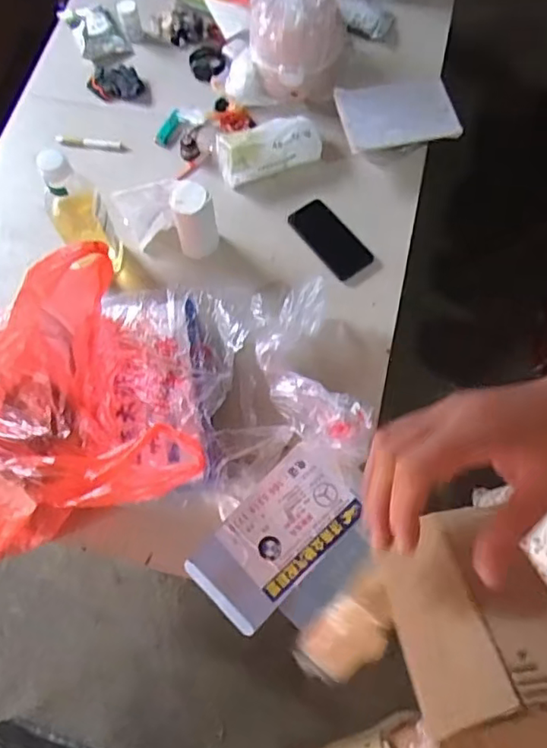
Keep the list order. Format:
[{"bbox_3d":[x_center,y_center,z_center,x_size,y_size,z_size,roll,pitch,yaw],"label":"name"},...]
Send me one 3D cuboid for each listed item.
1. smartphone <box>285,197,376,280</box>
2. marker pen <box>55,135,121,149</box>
[{"bbox_3d":[0.097,-0.230,1.000,0.092,0.007,0.149,-38,81,-23],"label":"smartphone"},{"bbox_3d":[-0.328,-0.412,1.042,0.112,0.011,0.018,5,70,3],"label":"marker pen"}]

